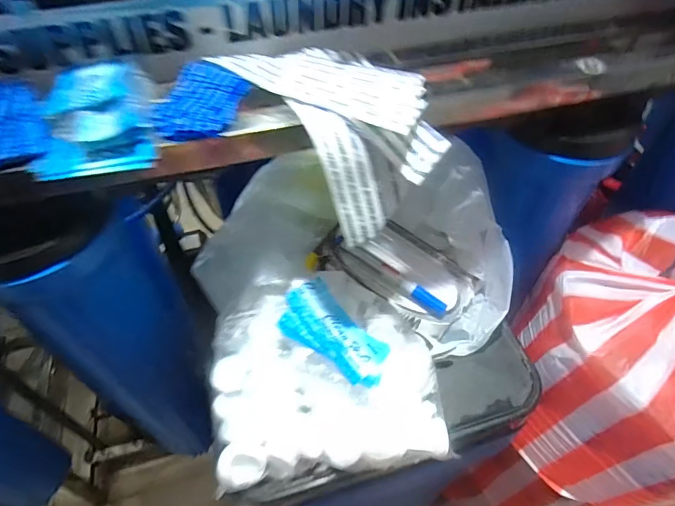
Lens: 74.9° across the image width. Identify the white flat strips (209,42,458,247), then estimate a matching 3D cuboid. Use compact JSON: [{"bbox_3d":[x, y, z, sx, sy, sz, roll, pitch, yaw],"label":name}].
[{"bbox_3d":[0.002,-0.098,0.358,0.097,0.086,0.159,-36,59,-26],"label":"white flat strips"}]

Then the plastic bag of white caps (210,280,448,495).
[{"bbox_3d":[-0.011,0.103,0.402,0.203,0.072,0.162,-7,51,-6],"label":"plastic bag of white caps"}]

